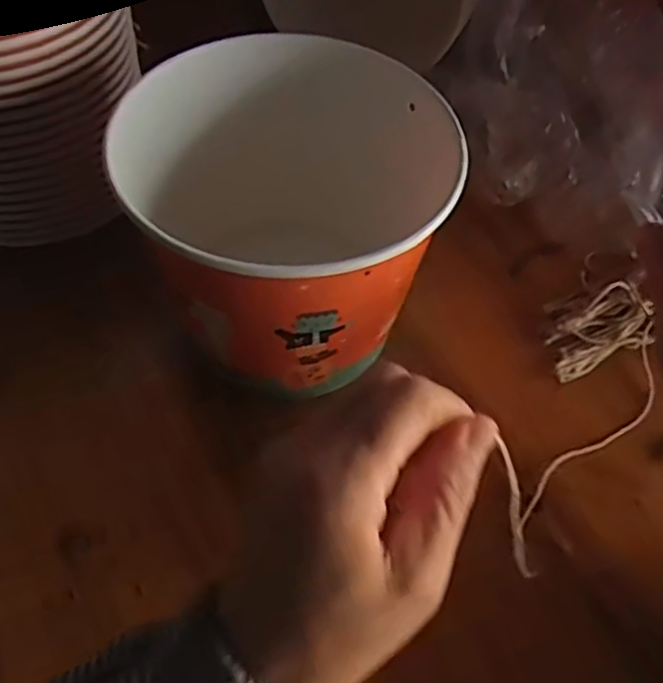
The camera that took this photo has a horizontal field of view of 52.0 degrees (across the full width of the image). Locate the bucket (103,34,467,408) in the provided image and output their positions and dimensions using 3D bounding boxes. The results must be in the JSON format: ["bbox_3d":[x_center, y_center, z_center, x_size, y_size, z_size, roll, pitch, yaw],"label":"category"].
[{"bbox_3d":[-0.022,-0.062,0.366,0.145,0.141,0.143,1,57,-2],"label":"bucket"}]

